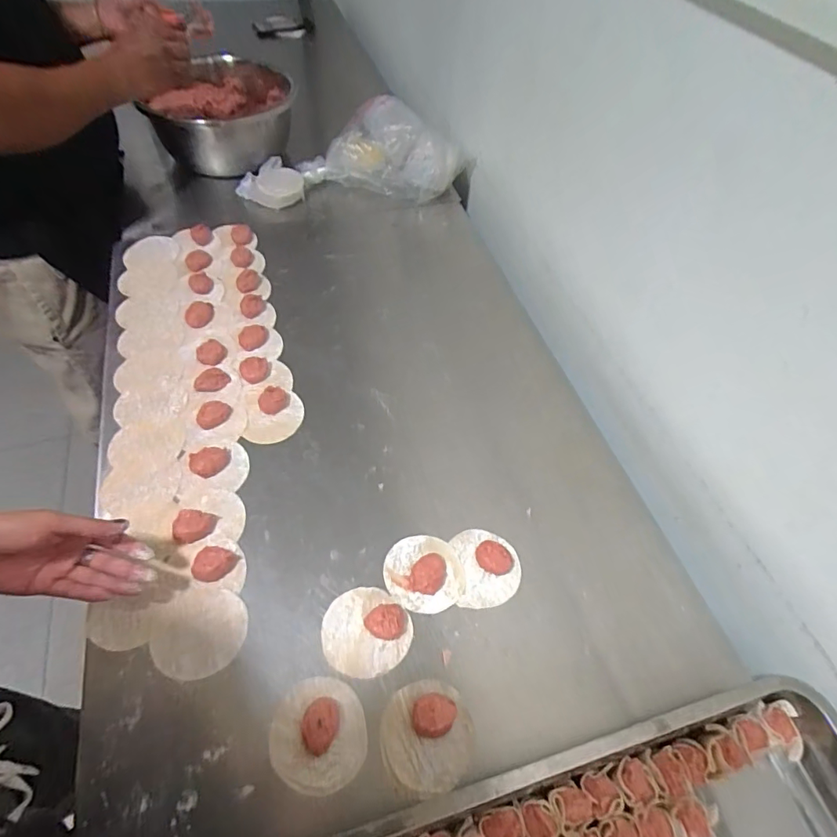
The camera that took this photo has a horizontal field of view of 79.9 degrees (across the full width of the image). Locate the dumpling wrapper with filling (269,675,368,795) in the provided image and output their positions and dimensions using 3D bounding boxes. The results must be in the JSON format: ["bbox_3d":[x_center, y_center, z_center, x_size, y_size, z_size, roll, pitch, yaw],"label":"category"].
[{"bbox_3d":[-0.089,0.274,0.436,0.080,0.015,0.085,2,54,-3],"label":"dumpling wrapper with filling"}]

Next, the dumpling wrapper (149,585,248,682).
[{"bbox_3d":[-0.213,0.206,0.486,0.087,0.004,0.083,-7,55,-9],"label":"dumpling wrapper"}]

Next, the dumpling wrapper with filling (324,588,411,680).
[{"bbox_3d":[-0.051,0.204,0.483,0.081,0.017,0.080,2,54,-3],"label":"dumpling wrapper with filling"}]

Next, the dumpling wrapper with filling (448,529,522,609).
[{"bbox_3d":[0.074,0.155,0.532,0.069,0.018,0.082,-1,54,-5],"label":"dumpling wrapper with filling"}]

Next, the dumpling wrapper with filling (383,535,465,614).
[{"bbox_3d":[0.006,0.159,0.523,0.080,0.015,0.080,-9,55,-10],"label":"dumpling wrapper with filling"}]

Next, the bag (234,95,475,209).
[{"bbox_3d":[-0.129,-0.517,0.985,0.429,0.127,0.236,-5,55,-7],"label":"bag"}]

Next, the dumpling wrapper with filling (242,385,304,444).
[{"bbox_3d":[-0.185,-0.005,0.639,0.070,0.025,0.075,-4,54,-7],"label":"dumpling wrapper with filling"}]

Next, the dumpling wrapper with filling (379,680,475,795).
[{"bbox_3d":[0.008,0.279,0.442,0.079,0.024,0.081,2,54,-3],"label":"dumpling wrapper with filling"}]

